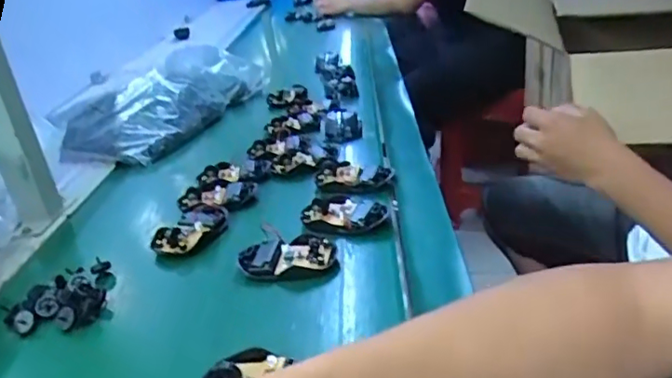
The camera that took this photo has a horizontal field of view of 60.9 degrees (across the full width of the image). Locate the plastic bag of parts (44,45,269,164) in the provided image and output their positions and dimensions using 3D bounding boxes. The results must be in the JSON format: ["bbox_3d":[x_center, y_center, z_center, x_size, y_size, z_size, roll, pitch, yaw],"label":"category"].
[{"bbox_3d":[-0.308,-0.165,0.999,0.202,0.097,0.352,3,27,21],"label":"plastic bag of parts"}]

